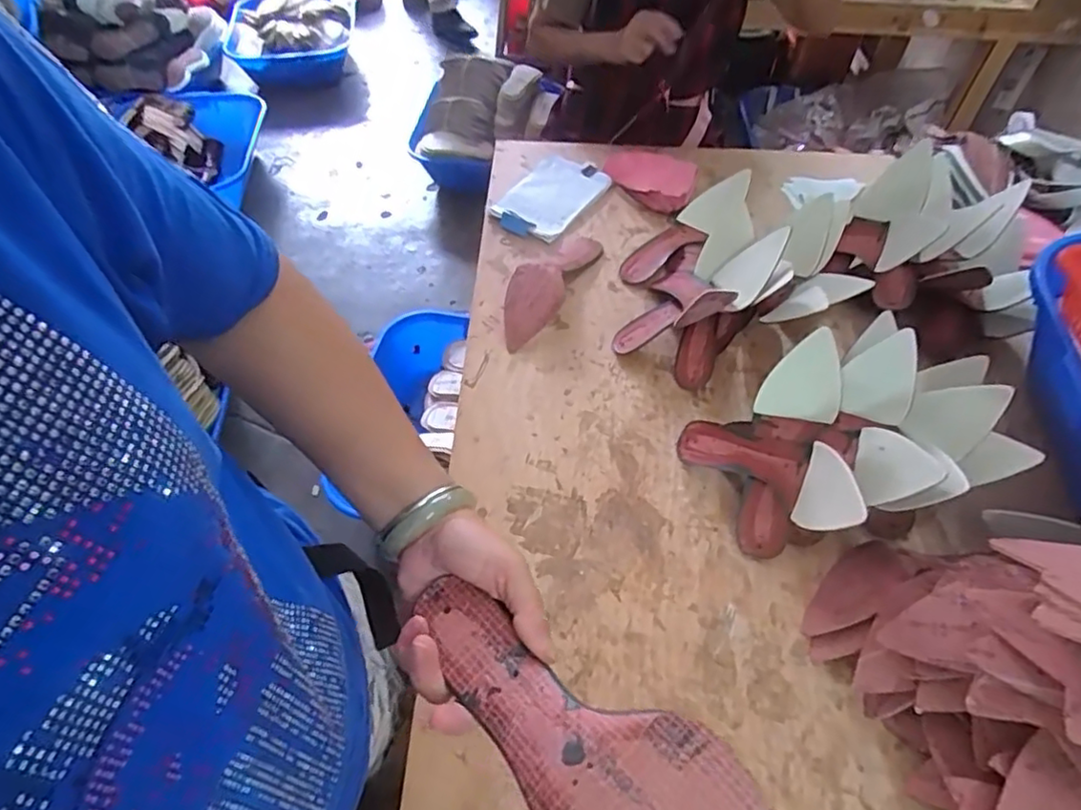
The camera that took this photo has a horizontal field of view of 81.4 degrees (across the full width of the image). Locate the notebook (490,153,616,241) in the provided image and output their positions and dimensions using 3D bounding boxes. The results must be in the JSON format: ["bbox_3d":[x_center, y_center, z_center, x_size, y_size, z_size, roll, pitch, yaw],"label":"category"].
[{"bbox_3d":[0.014,-0.357,1.064,0.147,0.023,0.209,29,58,18],"label":"notebook"}]

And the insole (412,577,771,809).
[{"bbox_3d":[0.019,0.174,0.317,0.234,0.050,0.079,29,57,28],"label":"insole"}]

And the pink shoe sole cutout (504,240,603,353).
[{"bbox_3d":[0.012,-0.186,0.919,0.083,0.048,0.260,20,56,13],"label":"pink shoe sole cutout"}]

